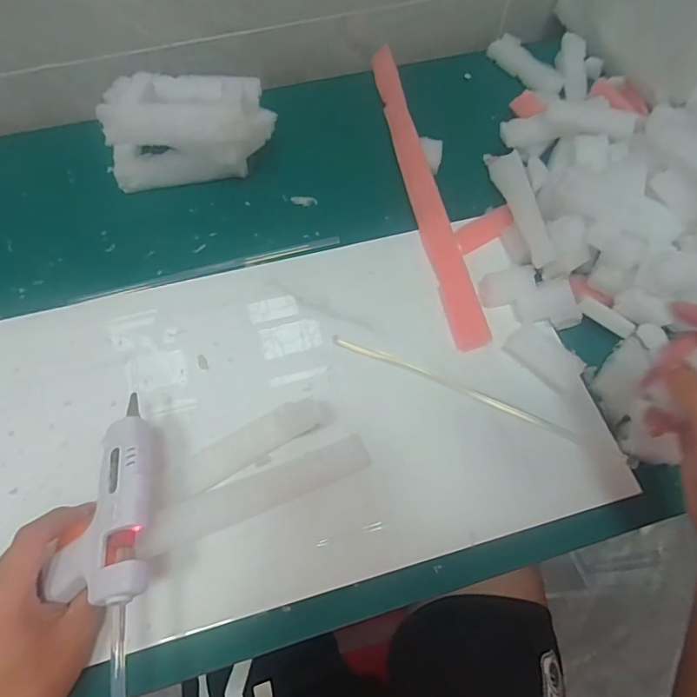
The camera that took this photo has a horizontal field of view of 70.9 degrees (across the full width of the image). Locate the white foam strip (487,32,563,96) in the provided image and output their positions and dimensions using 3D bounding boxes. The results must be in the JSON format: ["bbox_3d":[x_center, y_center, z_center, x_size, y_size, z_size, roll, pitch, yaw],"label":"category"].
[{"bbox_3d":[0.226,-0.358,0.619,0.035,0.018,0.116,-26,67,-12],"label":"white foam strip"}]

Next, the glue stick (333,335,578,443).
[{"bbox_3d":[0.088,0.031,0.426,0.219,0.007,0.011,23,66,10],"label":"glue stick"}]

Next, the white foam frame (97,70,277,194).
[{"bbox_3d":[-0.166,-0.234,0.516,0.168,0.091,0.104,-2,64,-1],"label":"white foam frame"}]

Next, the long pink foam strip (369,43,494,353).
[{"bbox_3d":[0.075,-0.193,0.529,0.032,0.015,0.426,-9,64,-5],"label":"long pink foam strip"}]

